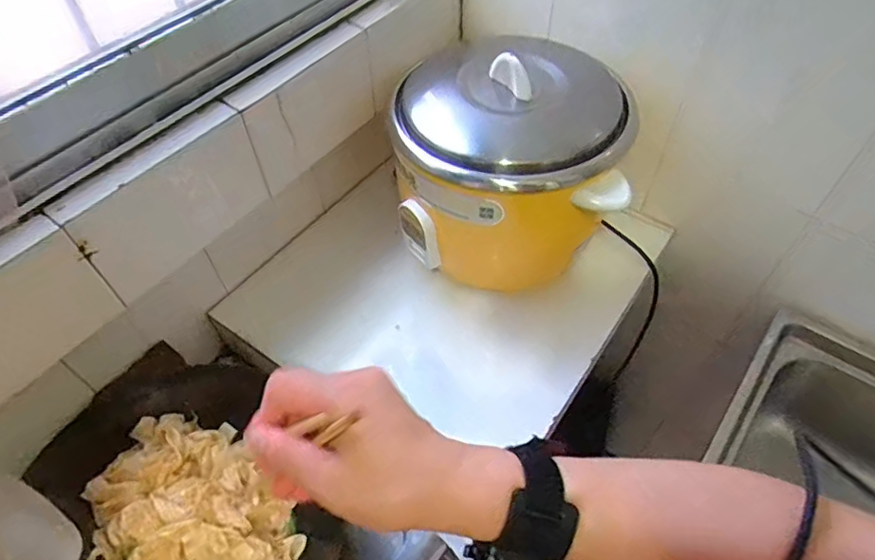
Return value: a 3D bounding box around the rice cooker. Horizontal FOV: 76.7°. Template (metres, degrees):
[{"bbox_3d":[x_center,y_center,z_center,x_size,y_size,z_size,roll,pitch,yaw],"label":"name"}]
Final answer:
[{"bbox_3d":[0.090,-0.159,0.760,0.285,0.270,0.305,-2,52,-1],"label":"rice cooker"}]

